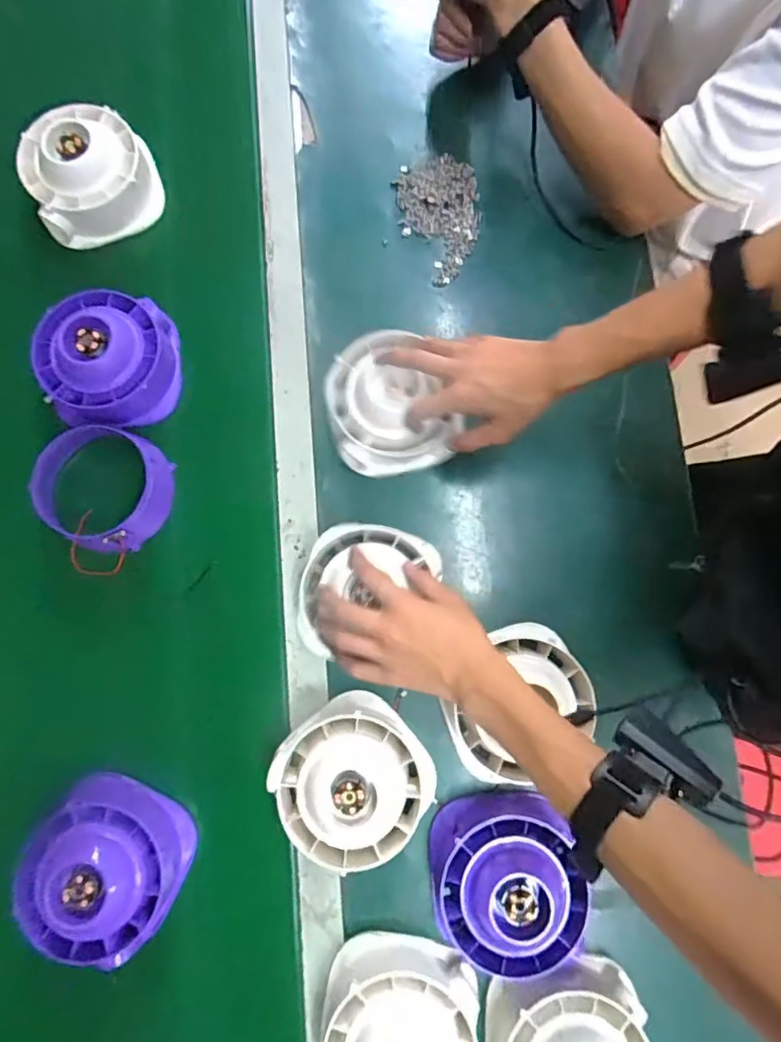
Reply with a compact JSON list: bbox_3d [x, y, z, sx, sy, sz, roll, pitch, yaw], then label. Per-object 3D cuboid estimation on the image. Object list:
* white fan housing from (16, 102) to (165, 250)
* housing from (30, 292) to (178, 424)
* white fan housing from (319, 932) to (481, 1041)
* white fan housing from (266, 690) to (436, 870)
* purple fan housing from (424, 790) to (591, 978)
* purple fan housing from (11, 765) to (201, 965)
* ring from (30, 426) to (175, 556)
[{"bbox_3d":[-0.334,-0.388,0.615,0.132,0.066,0.129,0,80,-1],"label":"white fan housing"},{"bbox_3d":[-0.298,-0.171,0.580,0.136,0.066,0.129,0,80,-1],"label":"housing"},{"bbox_3d":[0.009,0.447,0.479,0.139,0.068,0.137,0,80,-1],"label":"white fan housing"},{"bbox_3d":[-0.034,0.237,0.507,0.133,0.056,0.128,0,80,-1],"label":"white fan housing"},{"bbox_3d":[0.107,0.324,0.496,0.137,0.061,0.133,-3,80,-1],"label":"purple fan housing"},{"bbox_3d":[-0.260,0.318,0.502,0.130,0.067,0.137,31,81,5],"label":"purple fan housing"},{"bbox_3d":[-0.286,-0.034,0.557,0.113,0.053,0.118,0,80,-1],"label":"ring"}]

